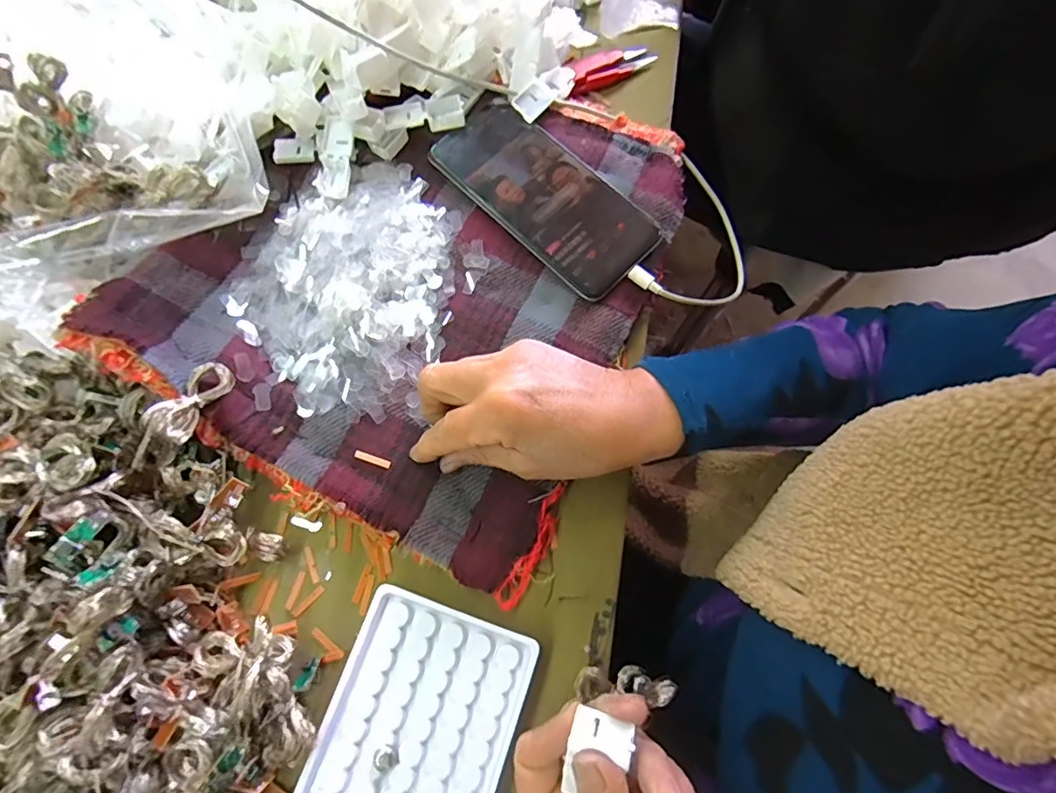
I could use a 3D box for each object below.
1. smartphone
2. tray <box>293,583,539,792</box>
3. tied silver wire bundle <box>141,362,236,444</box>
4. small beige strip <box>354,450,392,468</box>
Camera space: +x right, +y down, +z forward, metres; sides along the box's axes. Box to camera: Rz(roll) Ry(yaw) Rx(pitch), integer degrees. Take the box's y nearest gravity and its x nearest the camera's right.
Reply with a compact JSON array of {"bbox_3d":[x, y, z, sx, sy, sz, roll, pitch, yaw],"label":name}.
[{"bbox_3d":[0.008,-0.141,0.359,0.073,0.009,0.166,-43,78,-13],"label":"smartphone"},{"bbox_3d":[-0.058,0.177,0.272,0.094,0.017,0.128,19,73,5],"label":"tray"},{"bbox_3d":[-0.182,0.002,0.284,0.022,0.016,0.048,23,55,6],"label":"tied silver wire bundle"},{"bbox_3d":[-0.092,0.037,0.308,0.022,0.004,0.005,20,73,5],"label":"small beige strip"}]

